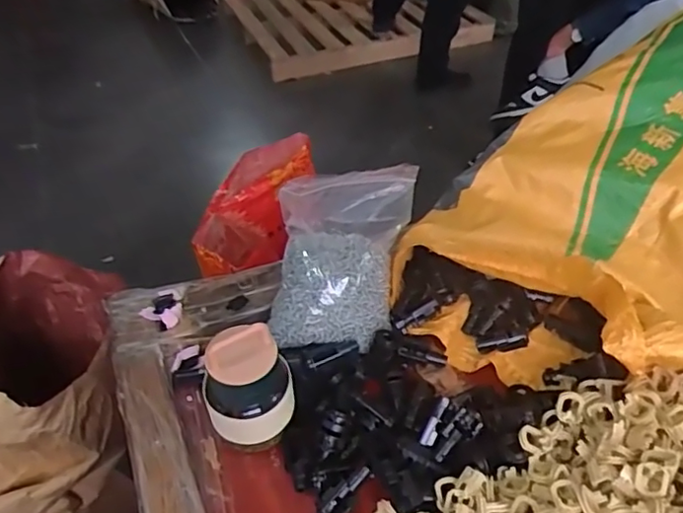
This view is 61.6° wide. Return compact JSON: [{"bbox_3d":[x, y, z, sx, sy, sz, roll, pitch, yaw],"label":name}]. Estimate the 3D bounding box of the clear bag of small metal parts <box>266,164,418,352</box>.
[{"bbox_3d":[0.001,-0.006,0.617,0.121,0.142,0.197,9,43,12],"label":"clear bag of small metal parts"}]

